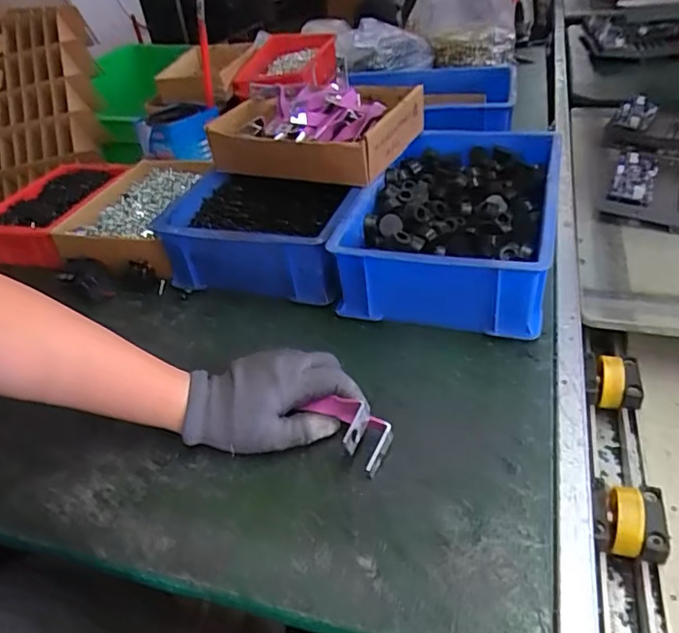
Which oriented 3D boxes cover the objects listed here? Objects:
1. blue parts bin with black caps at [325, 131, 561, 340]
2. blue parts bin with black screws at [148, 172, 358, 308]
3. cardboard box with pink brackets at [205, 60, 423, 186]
[{"bbox_3d":[0.128,-0.107,0.615,0.196,0.087,0.295,8,41,18],"label":"blue parts bin with black caps"},{"bbox_3d":[-0.084,-0.098,0.634,0.211,0.079,0.163,6,39,18],"label":"blue parts bin with black screws"},{"bbox_3d":[-0.024,-0.235,0.682,0.223,0.067,0.185,12,41,24],"label":"cardboard box with pink brackets"}]

